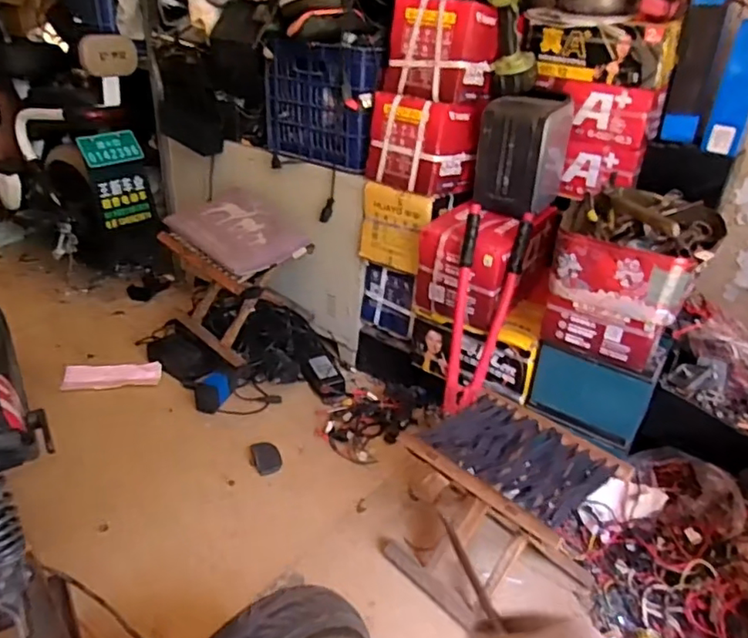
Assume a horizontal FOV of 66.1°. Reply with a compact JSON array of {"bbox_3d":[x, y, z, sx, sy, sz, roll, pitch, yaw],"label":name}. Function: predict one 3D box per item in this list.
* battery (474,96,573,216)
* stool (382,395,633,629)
[{"bbox_3d":[0.343,-0.386,1.332,0.155,0.241,0.183,20,33,27],"label":"battery"},{"bbox_3d":[0.217,0.343,1.033,0.300,0.311,0.249,27,37,35],"label":"stool"}]

